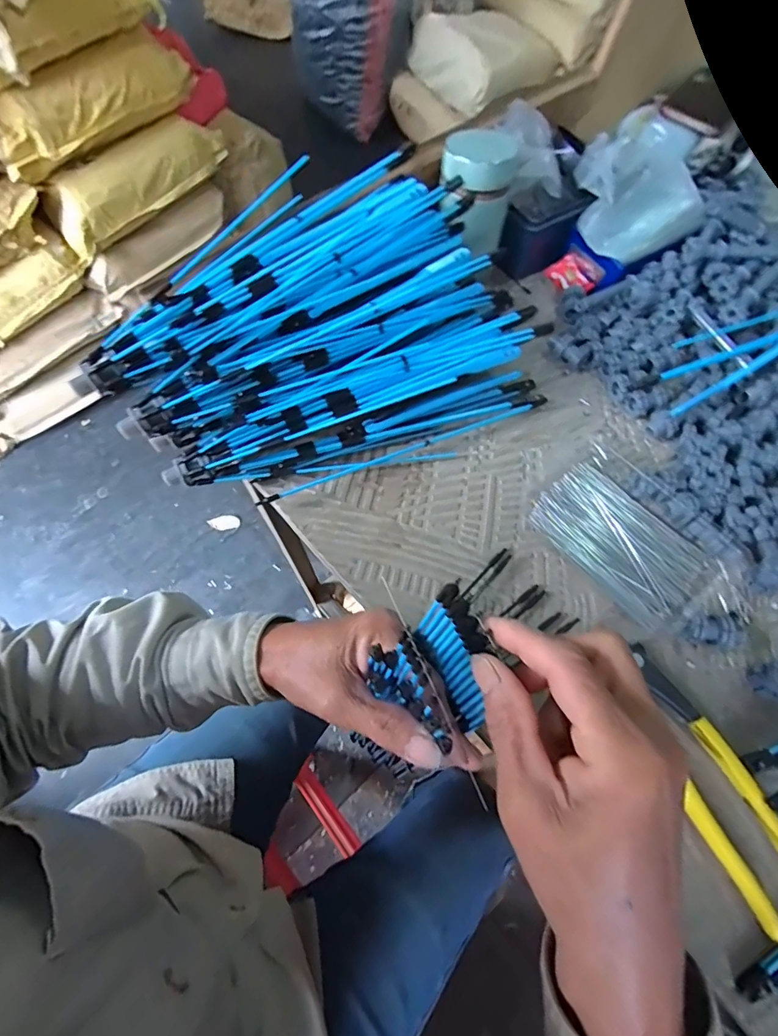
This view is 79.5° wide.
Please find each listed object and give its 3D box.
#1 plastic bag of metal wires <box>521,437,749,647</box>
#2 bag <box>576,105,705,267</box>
[{"bbox_3d":[0.189,0.012,0.364,0.098,0.025,0.141,-32,69,-15],"label":"plastic bag of metal wires"},{"bbox_3d":[0.240,-0.311,0.441,0.124,0.064,0.106,-37,70,-16],"label":"bag"}]

